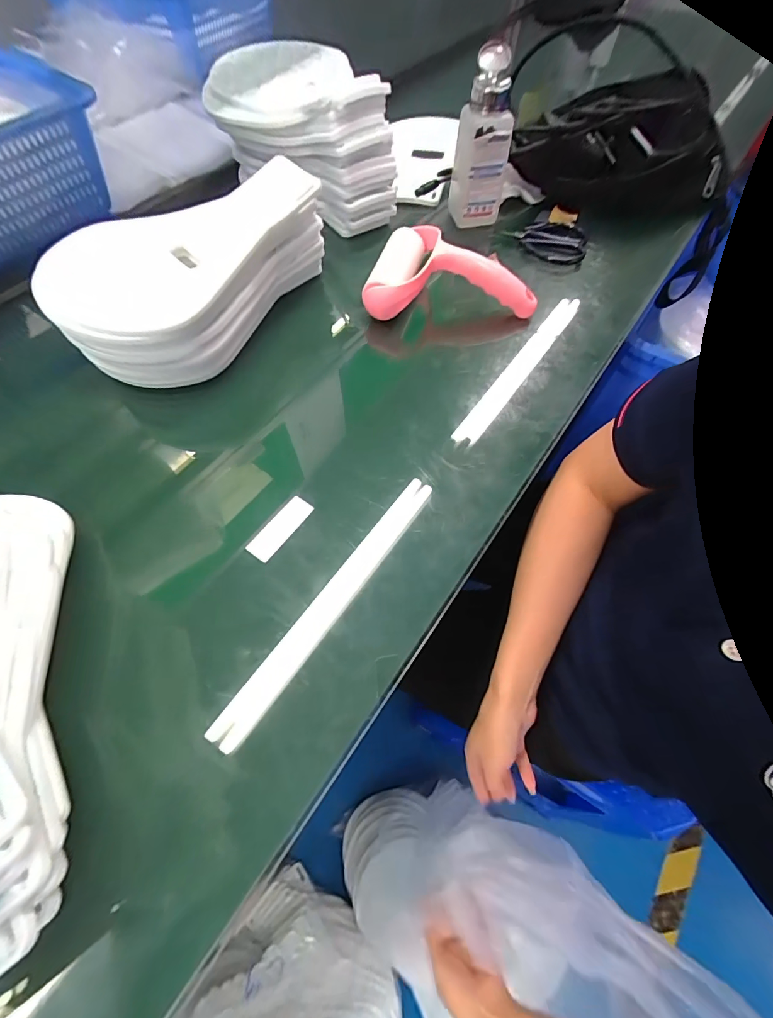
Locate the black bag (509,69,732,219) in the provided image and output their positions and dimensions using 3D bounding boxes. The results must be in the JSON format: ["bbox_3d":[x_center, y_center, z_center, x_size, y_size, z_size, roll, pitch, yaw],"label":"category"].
[{"bbox_3d":[0.298,-0.451,0.495,0.260,0.100,0.124,14,64,8],"label":"black bag"}]

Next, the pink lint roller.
[{"bbox_3d":[0.067,-0.256,0.424,0.178,0.050,0.113,0,63,1],"label":"pink lint roller"}]

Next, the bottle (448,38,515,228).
[{"bbox_3d":[0.110,-0.418,0.457,0.062,0.139,0.066,4,63,3],"label":"bottle"}]

